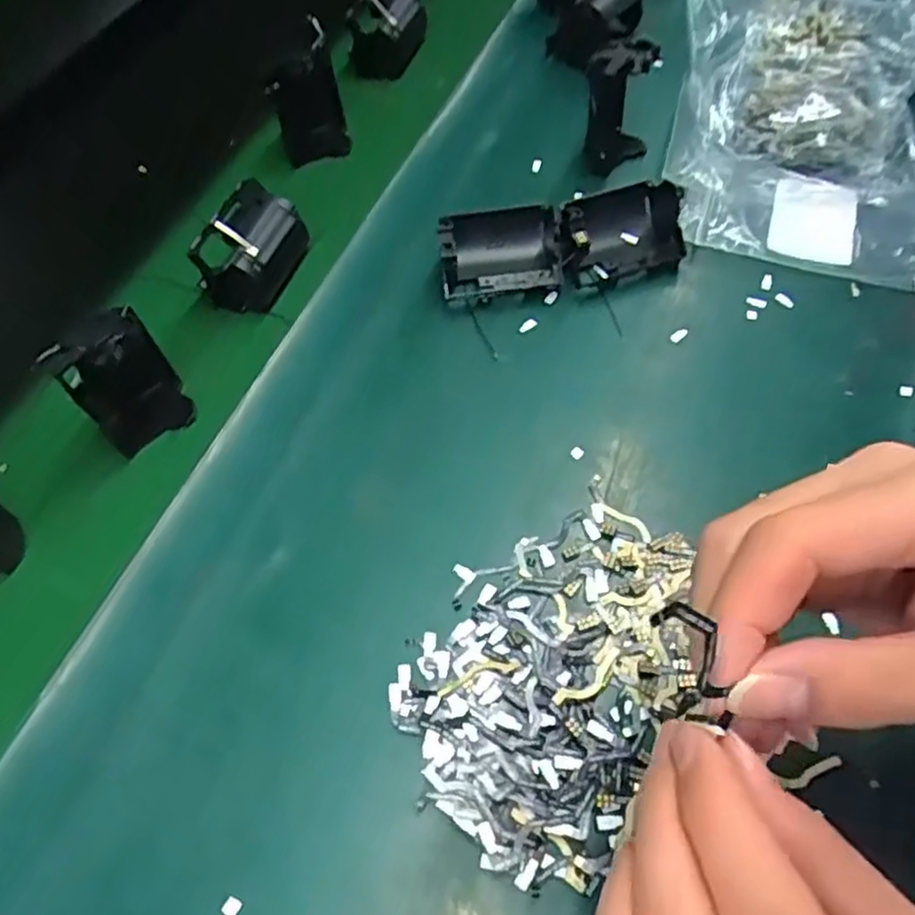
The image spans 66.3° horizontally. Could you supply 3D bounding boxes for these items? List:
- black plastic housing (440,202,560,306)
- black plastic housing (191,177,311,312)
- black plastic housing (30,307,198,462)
[{"bbox_3d":[0.026,-0.126,0.422,0.071,0.035,0.052,-5,60,-1],"label":"black plastic housing"},{"bbox_3d":[-0.124,-0.125,0.433,0.048,0.044,0.073,15,62,10],"label":"black plastic housing"},{"bbox_3d":[-0.176,-0.040,0.371,0.033,0.084,0.051,35,67,20],"label":"black plastic housing"}]

